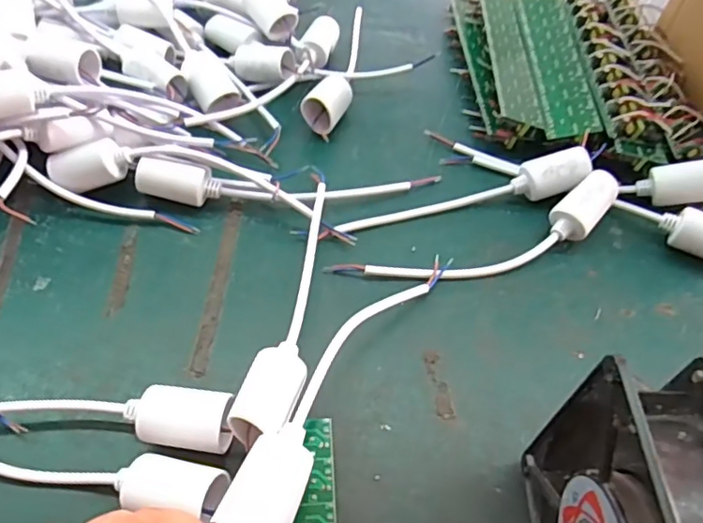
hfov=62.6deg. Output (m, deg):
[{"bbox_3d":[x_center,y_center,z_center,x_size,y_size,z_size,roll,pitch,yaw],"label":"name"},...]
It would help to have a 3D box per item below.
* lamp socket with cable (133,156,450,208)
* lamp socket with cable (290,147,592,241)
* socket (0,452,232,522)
[{"bbox_3d":[-0.039,-0.052,0.394,0.205,0.030,0.029,-3,52,-7],"label":"lamp socket with cable"},{"bbox_3d":[0.066,-0.045,0.395,0.205,0.033,0.026,-9,53,-12],"label":"lamp socket with cable"},{"bbox_3d":[-0.164,0.089,0.278,0.218,0.032,0.021,13,52,6],"label":"socket"}]

